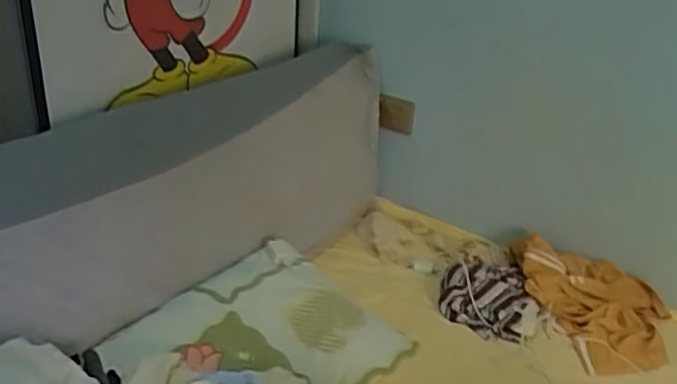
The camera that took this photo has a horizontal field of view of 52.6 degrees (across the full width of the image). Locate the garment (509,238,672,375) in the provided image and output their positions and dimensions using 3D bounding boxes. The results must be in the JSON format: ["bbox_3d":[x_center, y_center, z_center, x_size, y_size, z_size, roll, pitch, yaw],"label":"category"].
[{"bbox_3d":[0.578,0.230,1.518,0.286,0.079,0.360,-1,28,-9],"label":"garment"}]

